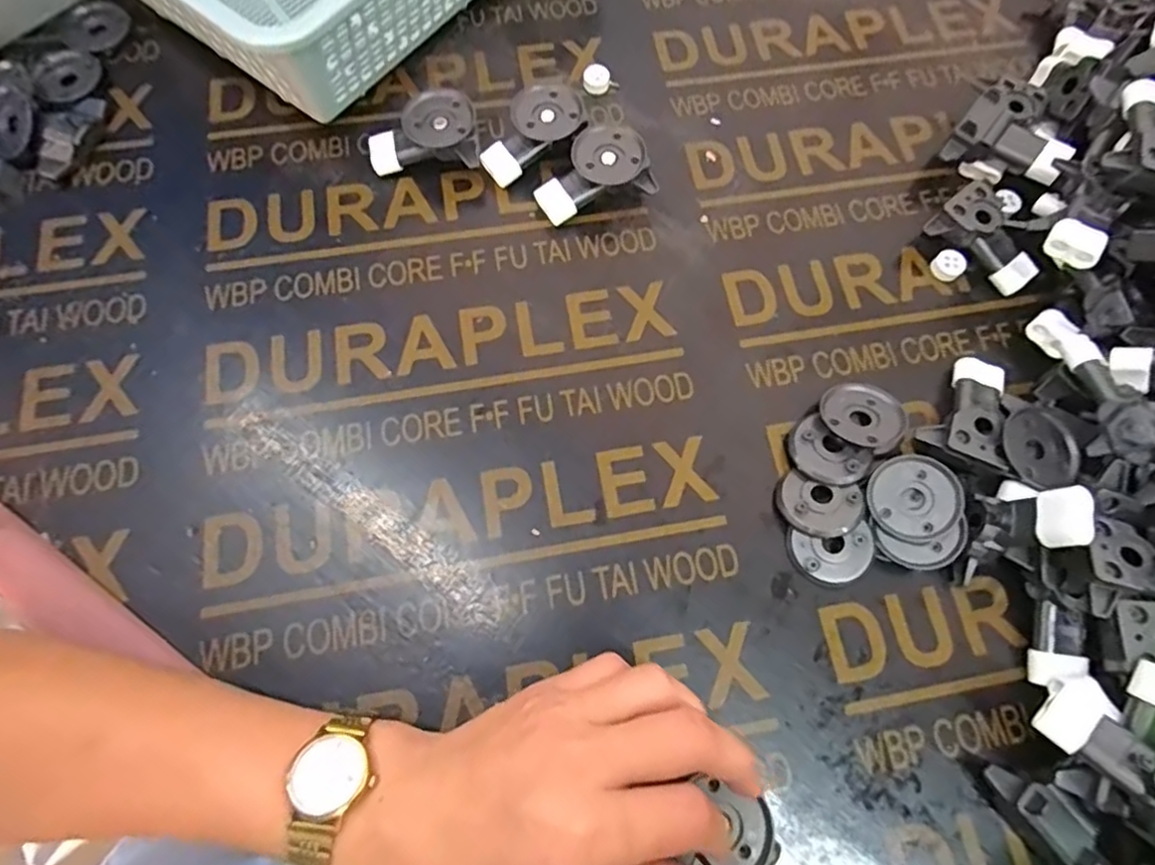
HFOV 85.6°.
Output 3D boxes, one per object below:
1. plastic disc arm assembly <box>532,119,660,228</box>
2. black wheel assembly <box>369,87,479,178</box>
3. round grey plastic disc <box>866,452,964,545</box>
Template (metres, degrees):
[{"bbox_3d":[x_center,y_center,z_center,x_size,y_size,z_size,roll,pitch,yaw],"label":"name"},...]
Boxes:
[{"bbox_3d":[0.009,-0.156,0.375,0.068,0.032,0.041,-14,72,-6],"label":"plastic disc arm assembly"},{"bbox_3d":[-0.093,-0.181,0.380,0.065,0.031,0.043,0,71,-1],"label":"black wheel assembly"},{"bbox_3d":[0.171,0.034,0.317,0.042,0.007,0.042,-3,78,12],"label":"round grey plastic disc"}]

